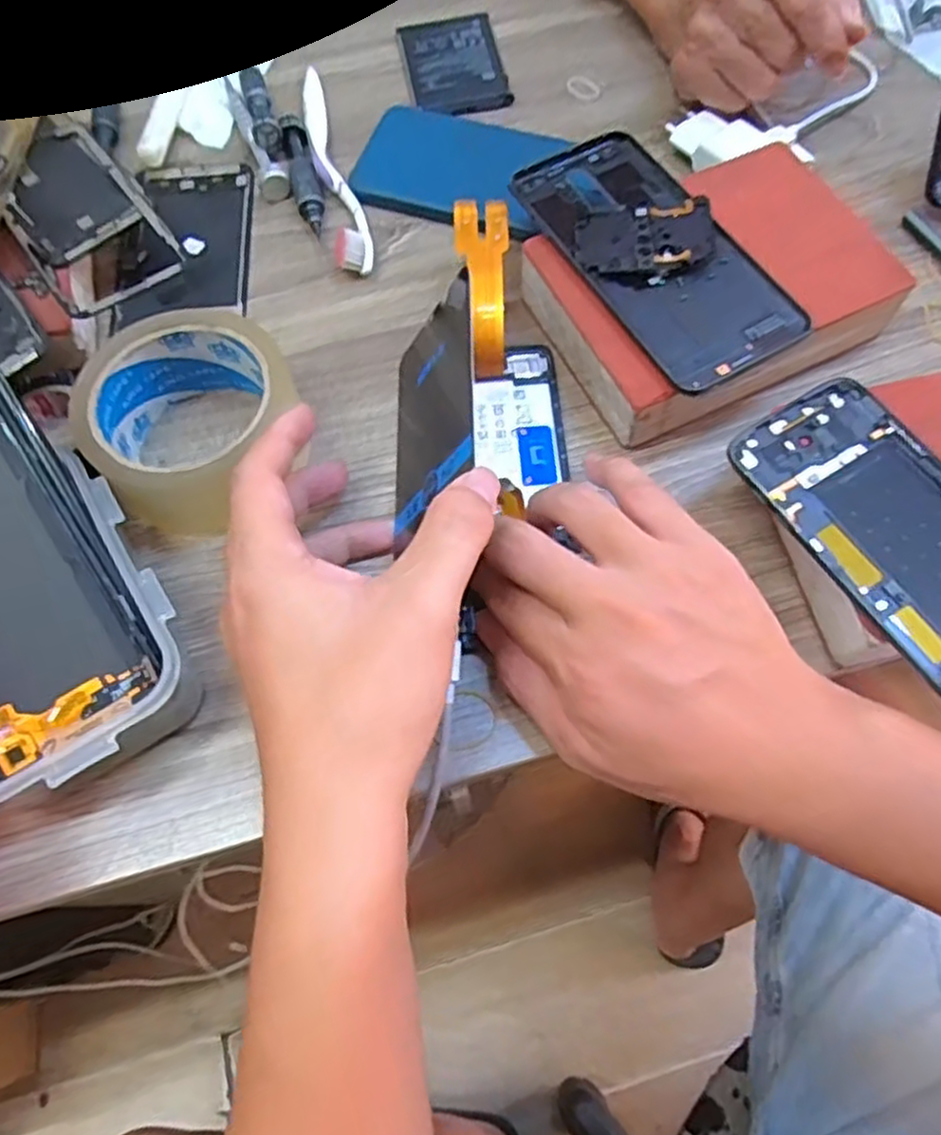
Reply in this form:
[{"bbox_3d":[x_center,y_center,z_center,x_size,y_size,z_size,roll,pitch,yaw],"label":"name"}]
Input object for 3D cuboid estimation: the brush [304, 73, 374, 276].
[{"bbox_3d":[-0.082,-0.243,0.456,0.022,0.016,0.174,-13,68,-4],"label":"brush"}]

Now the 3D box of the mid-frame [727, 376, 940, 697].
[{"bbox_3d":[0.179,-0.012,0.310,0.071,0.008,0.148,-30,70,-10],"label":"mid-frame"}]

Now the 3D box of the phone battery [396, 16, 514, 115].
[{"bbox_3d":[-0.010,-0.330,0.497,0.063,0.008,0.090,-10,67,-3],"label":"phone battery"}]

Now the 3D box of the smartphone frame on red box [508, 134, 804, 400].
[{"bbox_3d":[0.091,-0.159,0.377,0.075,0.009,0.160,-29,69,-10],"label":"smartphone frame on red box"}]

